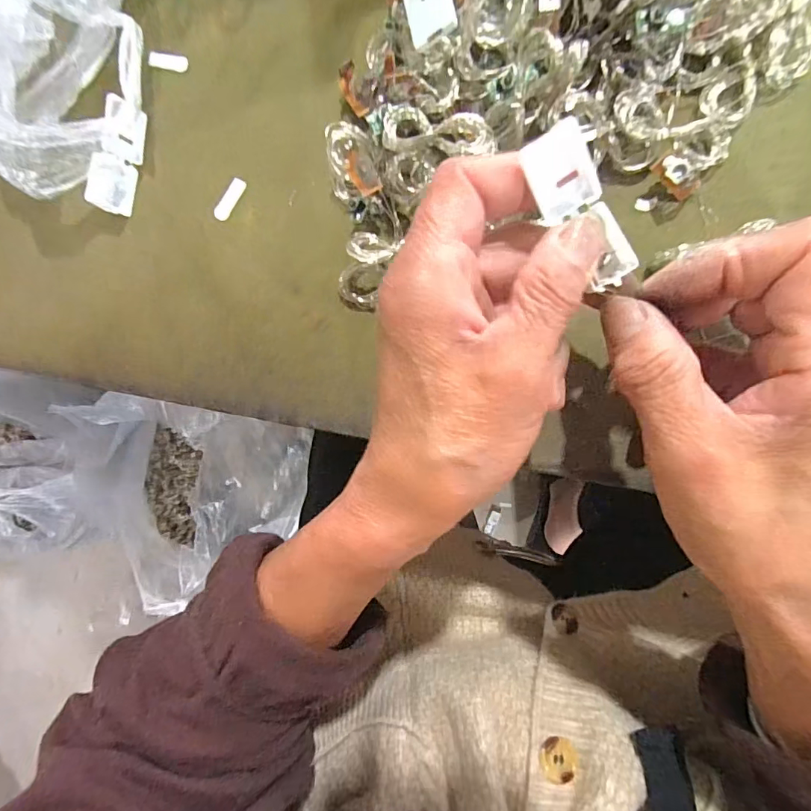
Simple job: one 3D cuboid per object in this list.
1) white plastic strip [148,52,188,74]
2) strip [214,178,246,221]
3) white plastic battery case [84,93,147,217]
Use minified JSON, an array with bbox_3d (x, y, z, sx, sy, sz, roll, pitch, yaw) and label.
[{"bbox_3d":[-0.126,-0.183,0.248,0.021,0.004,0.008,10,97,3],"label":"white plastic strip"},{"bbox_3d":[-0.090,-0.106,0.239,0.007,0.004,0.023,32,92,10],"label":"strip"},{"bbox_3d":[-0.149,-0.128,0.242,0.008,0.023,0.053,20,92,31],"label":"white plastic battery case"}]

